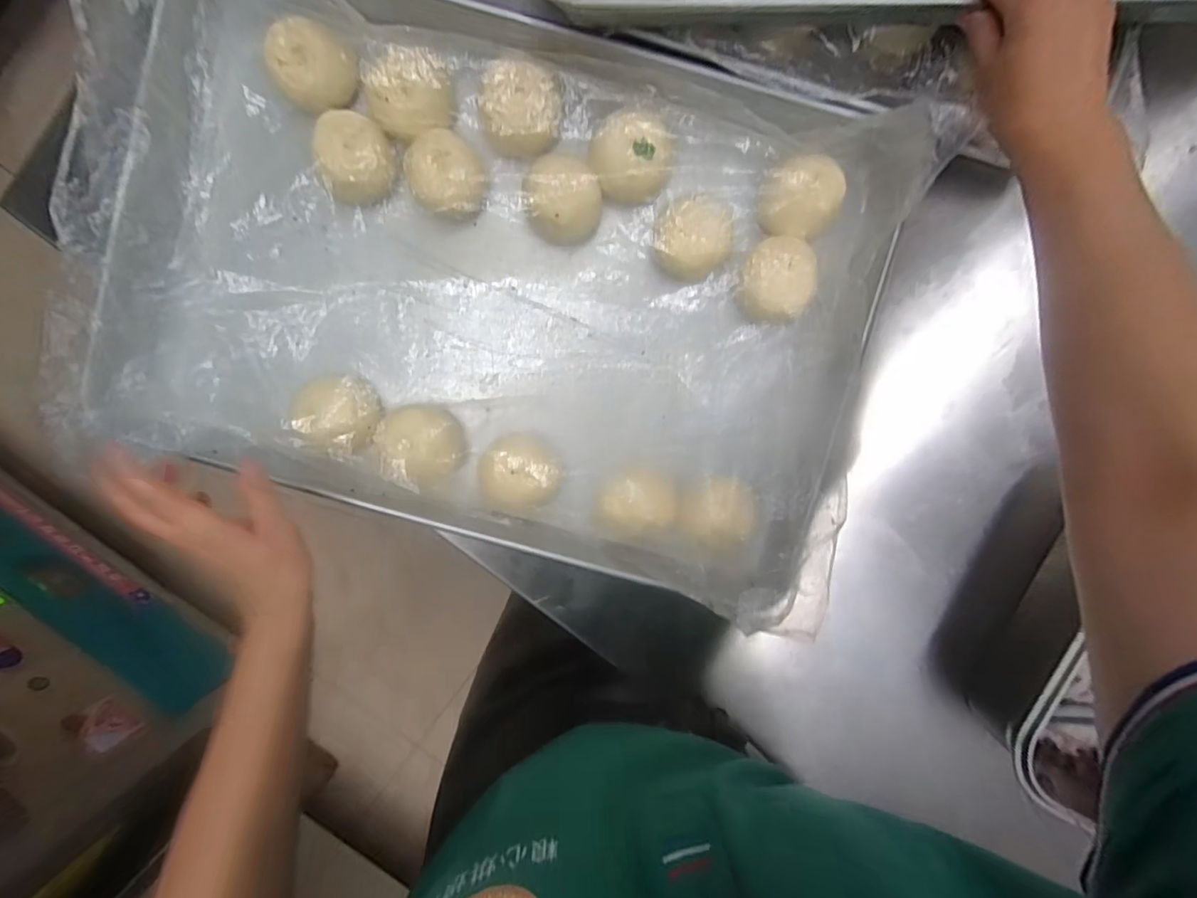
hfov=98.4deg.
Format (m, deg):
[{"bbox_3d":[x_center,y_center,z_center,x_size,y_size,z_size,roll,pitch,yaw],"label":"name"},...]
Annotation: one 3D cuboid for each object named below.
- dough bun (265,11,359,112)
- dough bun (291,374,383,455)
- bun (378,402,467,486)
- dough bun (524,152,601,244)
[{"bbox_3d":[-0.229,-0.308,0.417,0.061,0.035,0.060,-44,92,4],"label":"dough bun"},{"bbox_3d":[-0.219,-0.030,0.433,0.066,0.031,0.063,1,95,1],"label":"dough bun"},{"bbox_3d":[-0.150,-0.005,0.438,0.064,0.036,0.065,0,95,1],"label":"bun"},{"bbox_3d":[-0.029,-0.208,0.424,0.060,0.032,0.068,-4,94,2],"label":"dough bun"}]

